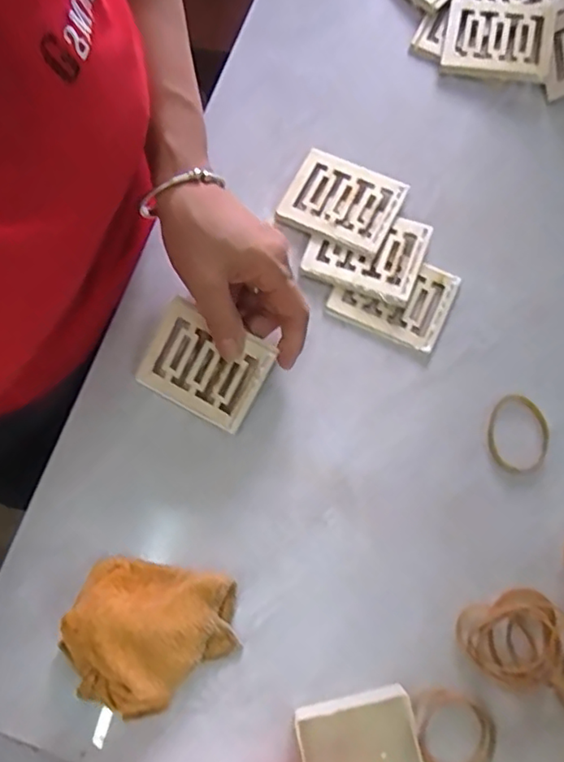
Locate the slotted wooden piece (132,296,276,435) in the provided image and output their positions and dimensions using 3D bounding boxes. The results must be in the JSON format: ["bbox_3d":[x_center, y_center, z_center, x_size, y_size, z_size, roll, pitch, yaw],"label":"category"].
[{"bbox_3d":[-0.052,-0.010,0.393,0.080,0.008,0.064,29,98,6],"label":"slotted wooden piece"}]

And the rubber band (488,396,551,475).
[{"bbox_3d":[0.163,0.037,0.398,0.040,0.005,0.053,11,78,2],"label":"rubber band"}]

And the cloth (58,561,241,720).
[{"bbox_3d":[-0.081,0.158,0.348,0.101,0.036,0.087,8,78,1],"label":"cloth"}]

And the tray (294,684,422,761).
[{"bbox_3d":[0.049,0.232,0.350,0.070,0.015,0.079,-12,78,-3],"label":"tray"}]

